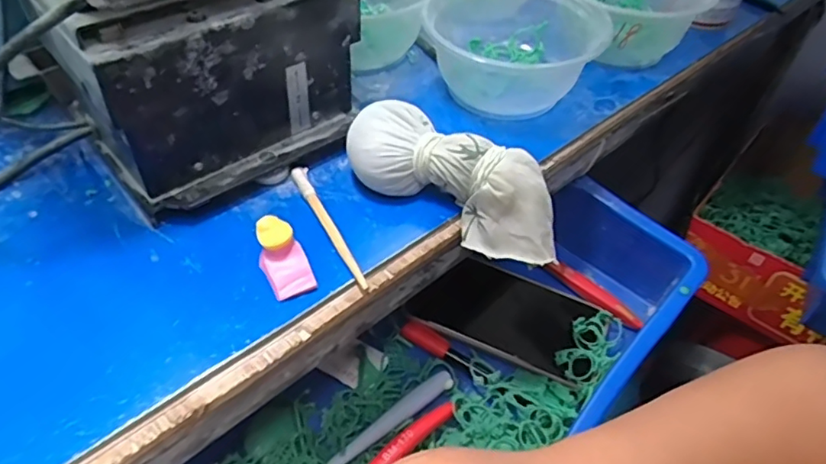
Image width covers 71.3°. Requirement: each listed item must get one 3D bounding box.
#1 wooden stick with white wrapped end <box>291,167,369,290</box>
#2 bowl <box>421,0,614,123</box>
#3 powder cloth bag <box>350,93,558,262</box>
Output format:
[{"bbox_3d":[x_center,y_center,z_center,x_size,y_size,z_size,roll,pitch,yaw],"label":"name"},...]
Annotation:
[{"bbox_3d":[-0.053,-0.006,0.349,0.010,0.008,0.104,-18,51,-20],"label":"wooden stick with white wrapped end"},{"bbox_3d":[0.077,-0.150,0.452,0.132,0.060,0.119,9,47,4],"label":"bowl"},{"bbox_3d":[0.026,-0.034,0.354,0.139,0.049,0.045,31,51,6],"label":"powder cloth bag"}]

